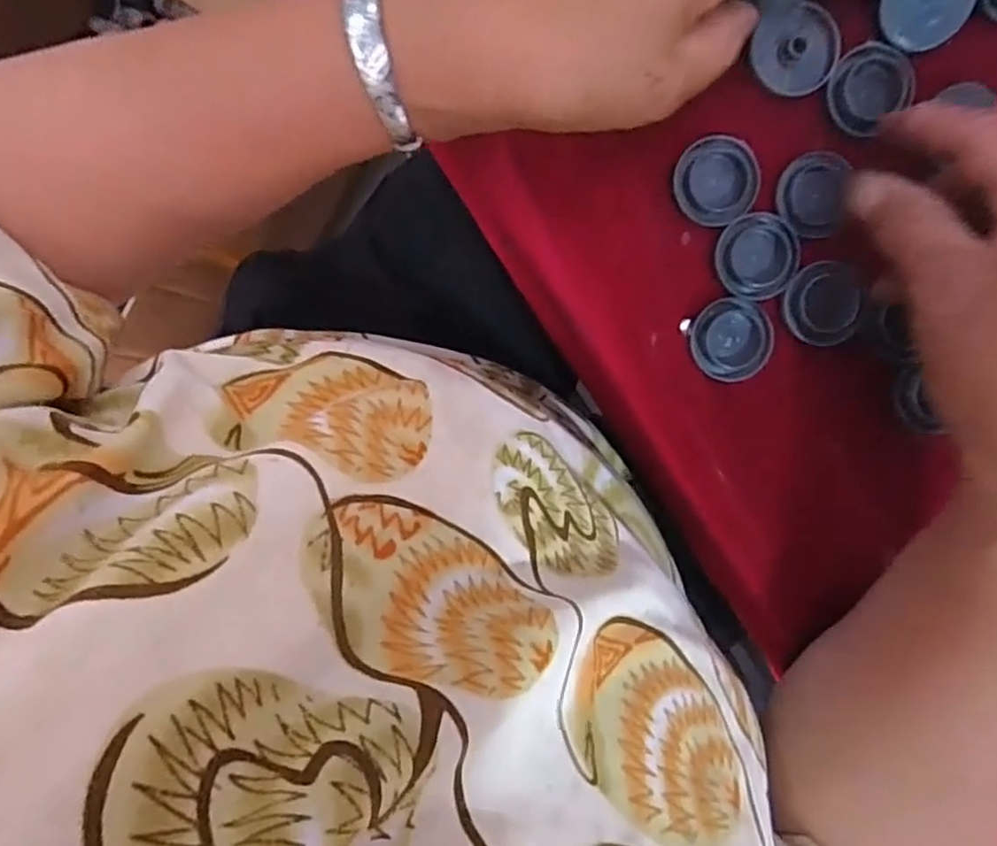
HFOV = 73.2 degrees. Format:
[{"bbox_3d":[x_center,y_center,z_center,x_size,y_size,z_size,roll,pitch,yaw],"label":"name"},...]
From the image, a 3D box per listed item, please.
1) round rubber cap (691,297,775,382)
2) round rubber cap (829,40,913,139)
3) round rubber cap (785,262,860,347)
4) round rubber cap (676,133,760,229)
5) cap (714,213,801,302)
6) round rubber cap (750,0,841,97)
[{"bbox_3d":[0.096,-0.034,0.274,0.033,0.004,0.033,0,99,-1],"label":"round rubber cap"},{"bbox_3d":[0.145,-0.132,0.261,0.033,0.006,0.029,-40,98,5],"label":"round rubber cap"},{"bbox_3d":[0.131,-0.048,0.271,0.027,0.007,0.032,-16,99,1],"label":"round rubber cap"},{"bbox_3d":[0.087,-0.096,0.265,0.033,0.004,0.033,0,99,-1],"label":"round rubber cap"},{"bbox_3d":[0.104,-0.067,0.269,0.032,0.004,0.033,0,99,-1],"label":"cap"},{"bbox_3d":[0.116,-0.144,0.260,0.033,0.004,0.030,-1,117,-2],"label":"round rubber cap"}]

